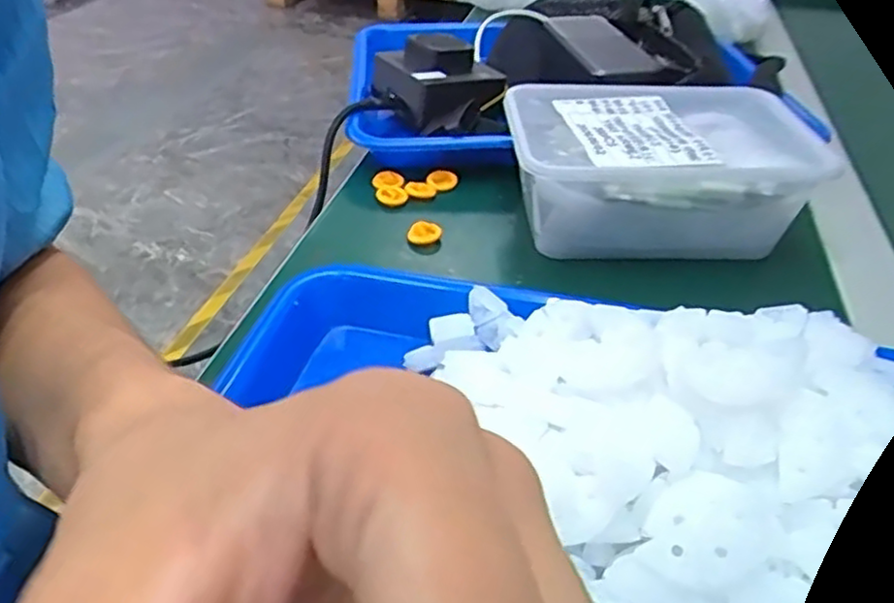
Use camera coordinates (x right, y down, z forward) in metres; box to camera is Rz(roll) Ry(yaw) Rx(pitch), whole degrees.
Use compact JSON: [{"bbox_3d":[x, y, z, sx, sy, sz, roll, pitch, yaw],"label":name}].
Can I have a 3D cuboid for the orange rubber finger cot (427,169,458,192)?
[{"bbox_3d":[-0.004,-0.081,0.463,0.020,0.007,0.016,1,38,0],"label":"orange rubber finger cot"}]

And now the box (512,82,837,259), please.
[{"bbox_3d":[0.119,-0.079,0.417,0.163,0.066,0.111,0,39,-3],"label":"box"}]

